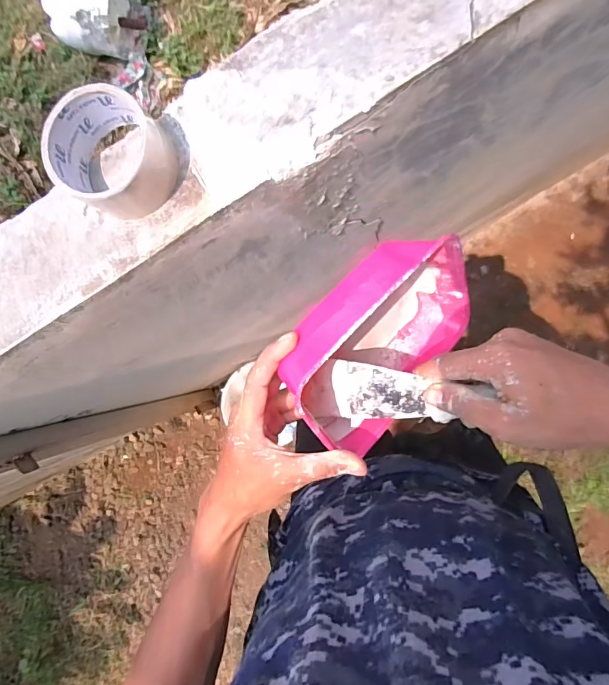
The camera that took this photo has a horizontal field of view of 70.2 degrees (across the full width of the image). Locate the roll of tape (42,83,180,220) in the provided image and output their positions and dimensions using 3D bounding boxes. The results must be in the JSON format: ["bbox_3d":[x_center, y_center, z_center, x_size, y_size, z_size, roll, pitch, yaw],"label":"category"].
[{"bbox_3d":[-0.150,-0.145,0.339,0.079,0.053,0.082,0,91,11],"label":"roll of tape"}]

